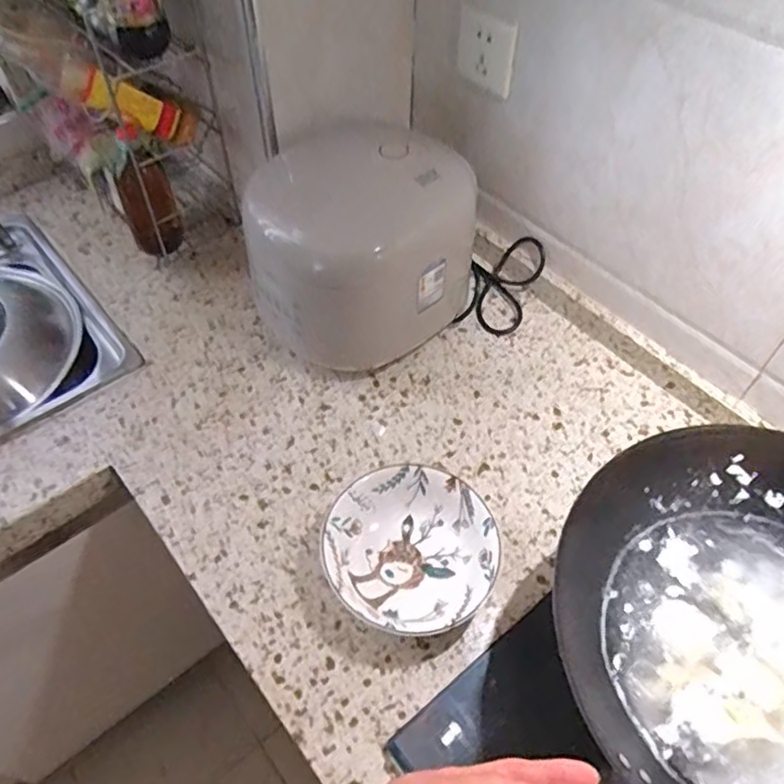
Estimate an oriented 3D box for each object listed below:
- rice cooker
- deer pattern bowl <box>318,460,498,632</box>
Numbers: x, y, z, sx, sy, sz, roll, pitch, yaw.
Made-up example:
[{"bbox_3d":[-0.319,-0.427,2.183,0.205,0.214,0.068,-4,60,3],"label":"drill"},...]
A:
[{"bbox_3d":[-0.048,-0.166,0.782,0.223,0.229,0.208,0,53,0],"label":"rice cooker"},{"bbox_3d":[0.019,0.160,0.643,0.164,0.053,0.166,0,53,0],"label":"deer pattern bowl"}]

